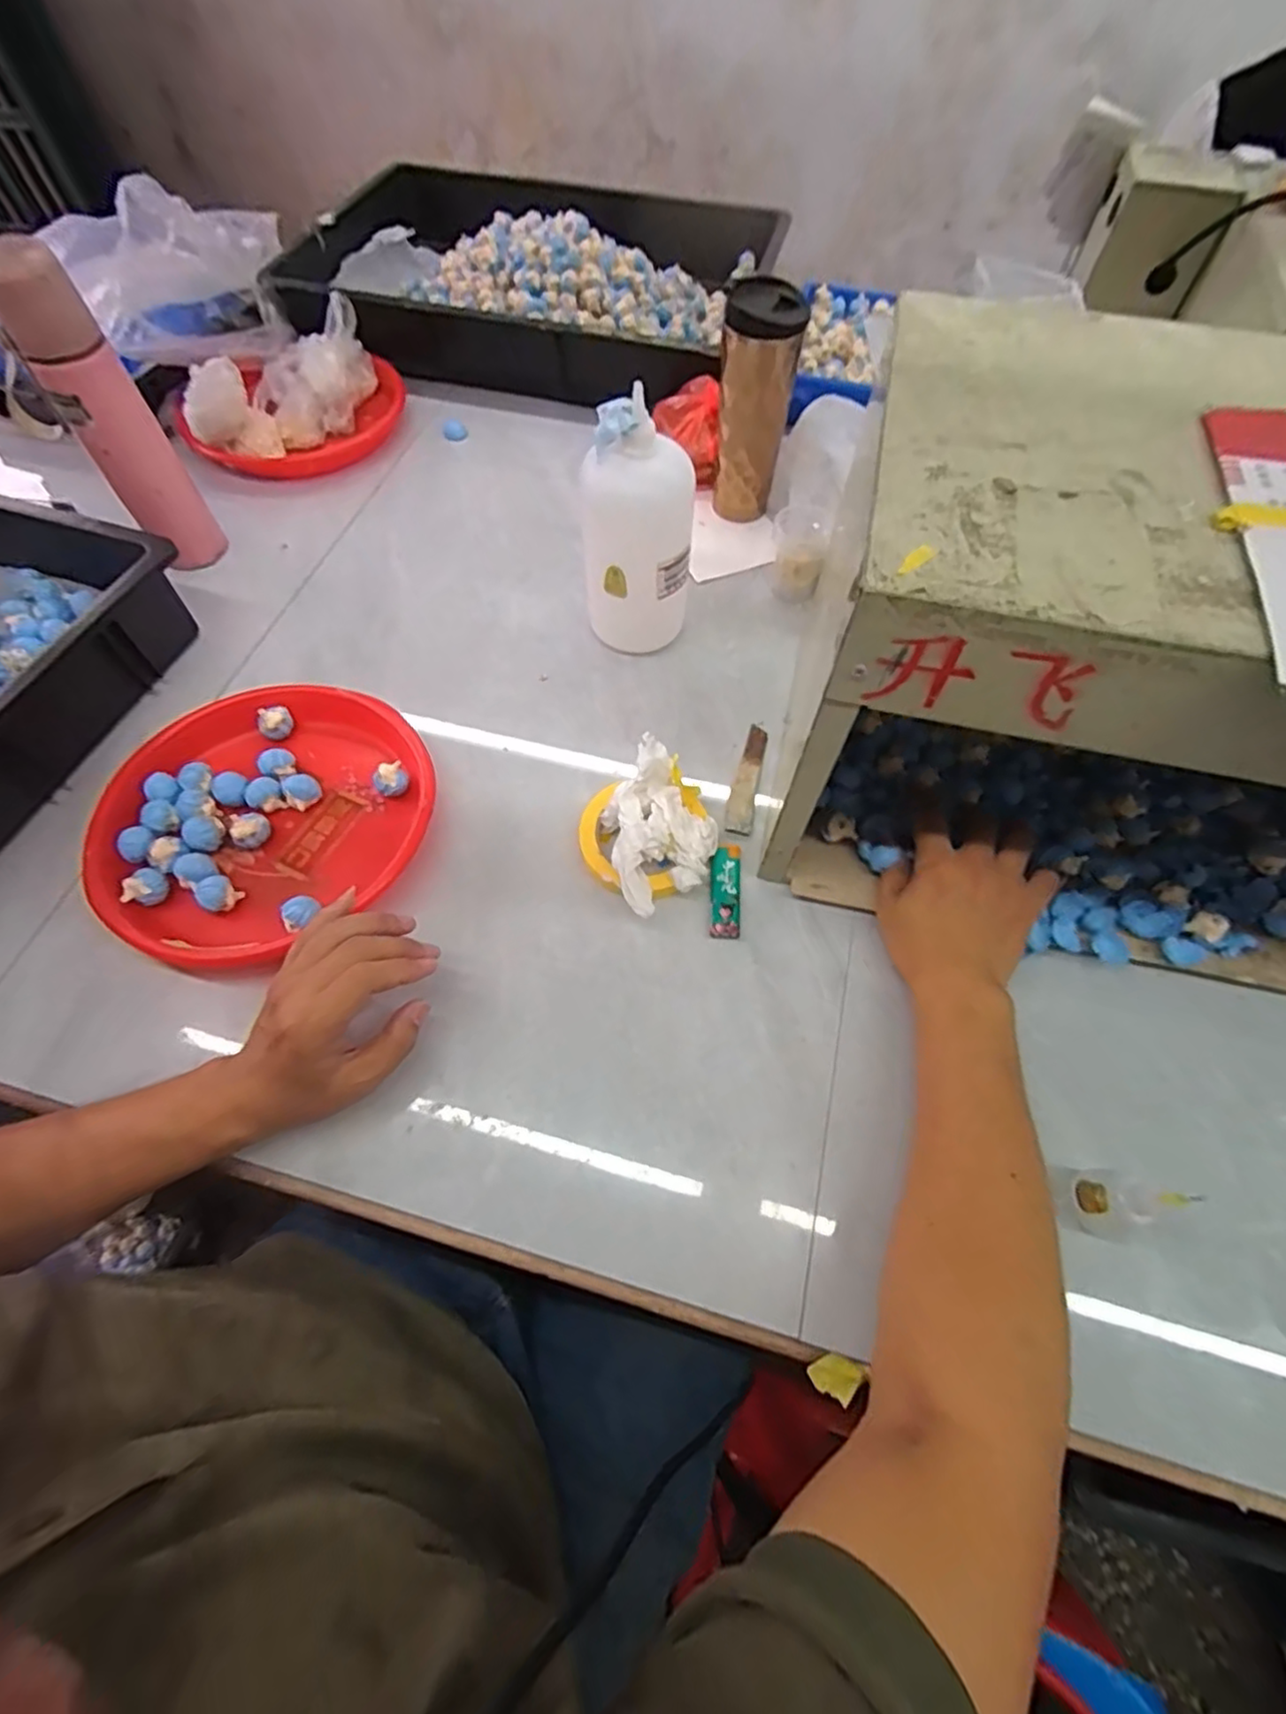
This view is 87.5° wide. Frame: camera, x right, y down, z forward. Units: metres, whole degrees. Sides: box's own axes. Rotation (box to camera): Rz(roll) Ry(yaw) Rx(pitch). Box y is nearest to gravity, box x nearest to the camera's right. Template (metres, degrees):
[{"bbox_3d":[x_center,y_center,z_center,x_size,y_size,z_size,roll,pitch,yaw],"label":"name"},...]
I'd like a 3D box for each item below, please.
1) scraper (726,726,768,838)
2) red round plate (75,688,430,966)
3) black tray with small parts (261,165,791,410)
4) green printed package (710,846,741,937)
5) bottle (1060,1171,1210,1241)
[{"bbox_3d":[0.091,-0.070,0.589,0.022,0.013,0.118,12,62,7],"label":"scraper"},{"bbox_3d":[-0.299,-0.034,0.540,0.244,0.037,0.236,0,62,0],"label":"red round plate"},{"bbox_3d":[-0.160,-0.781,0.920,0.573,0.092,0.421,13,63,7],"label":"black tray with small parts"},{"bbox_3d":[0.065,0.027,0.531,0.022,0.014,0.075,4,62,3],"label":"green printed package"},{"bbox_3d":[0.286,0.202,0.389,0.033,0.083,0.035,0,62,0],"label":"bottle"}]

